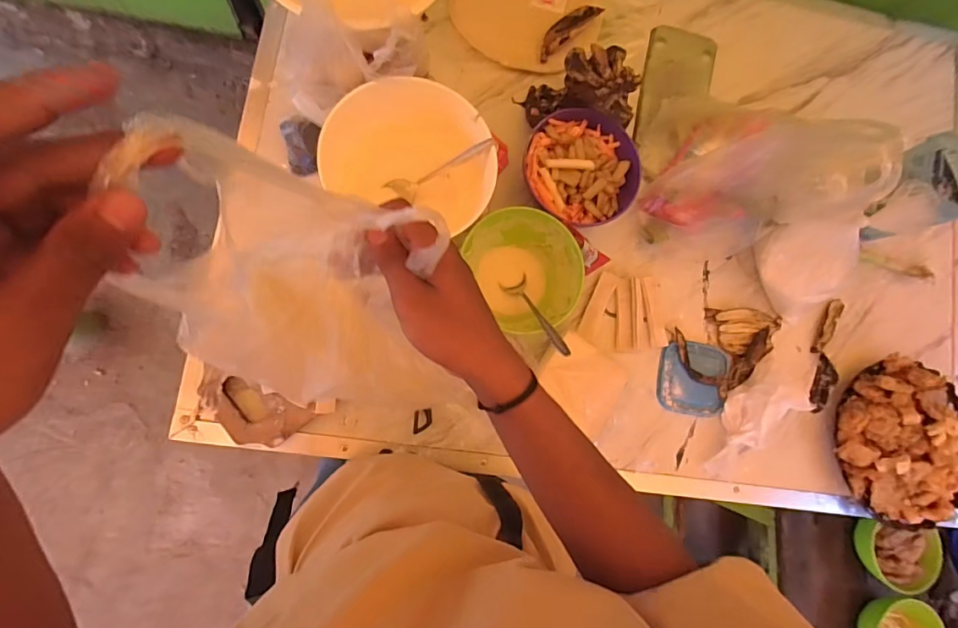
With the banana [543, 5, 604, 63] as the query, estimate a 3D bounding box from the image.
[{"bbox_3d":[0.127,-0.407,0.685,0.030,0.029,0.115,45,81,-1],"label":"banana"}]

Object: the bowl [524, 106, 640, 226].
[{"bbox_3d":[0.129,-0.189,0.635,0.146,0.056,0.144,1,82,-10],"label":"bowl"}]

